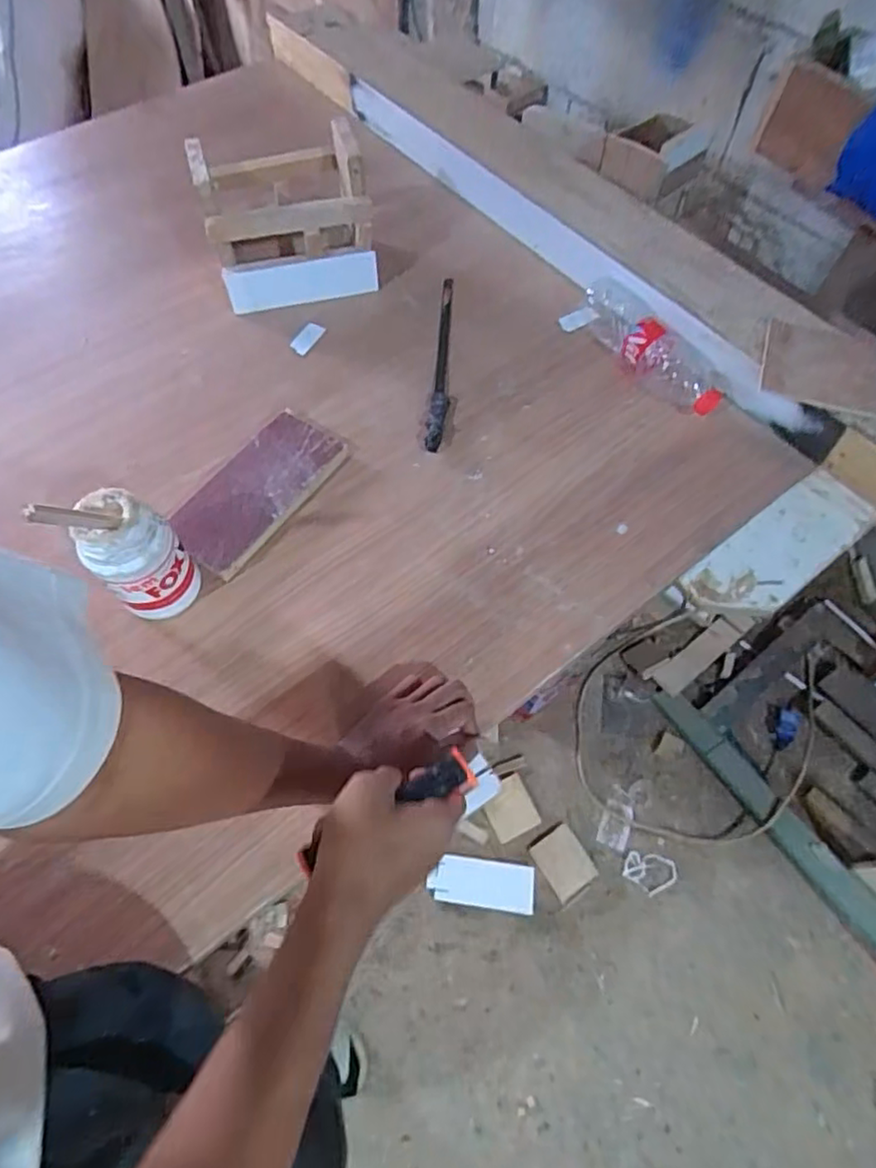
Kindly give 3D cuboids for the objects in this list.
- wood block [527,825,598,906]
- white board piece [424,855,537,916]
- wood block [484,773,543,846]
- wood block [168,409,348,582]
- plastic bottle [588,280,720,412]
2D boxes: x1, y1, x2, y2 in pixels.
[{"bbox_3d":[0.243,0.540,1.229,0.092,0.012,0.118,-30,64,-13],"label":"wood block"},{"bbox_3d":[0.083,0.571,1.206,0.196,0.025,0.085,6,61,6],"label":"white board piece"},{"bbox_3d":[0.146,0.451,1.275,0.093,0.013,0.107,-24,62,-10],"label":"wood block"},{"bbox_3d":[-0.205,-0.107,0.719,0.106,0.020,0.210,33,67,15],"label":"wood block"},{"bbox_3d":[0.266,-0.302,0.797,0.071,0.055,0.233,-36,69,-17],"label":"plastic bottle"}]

